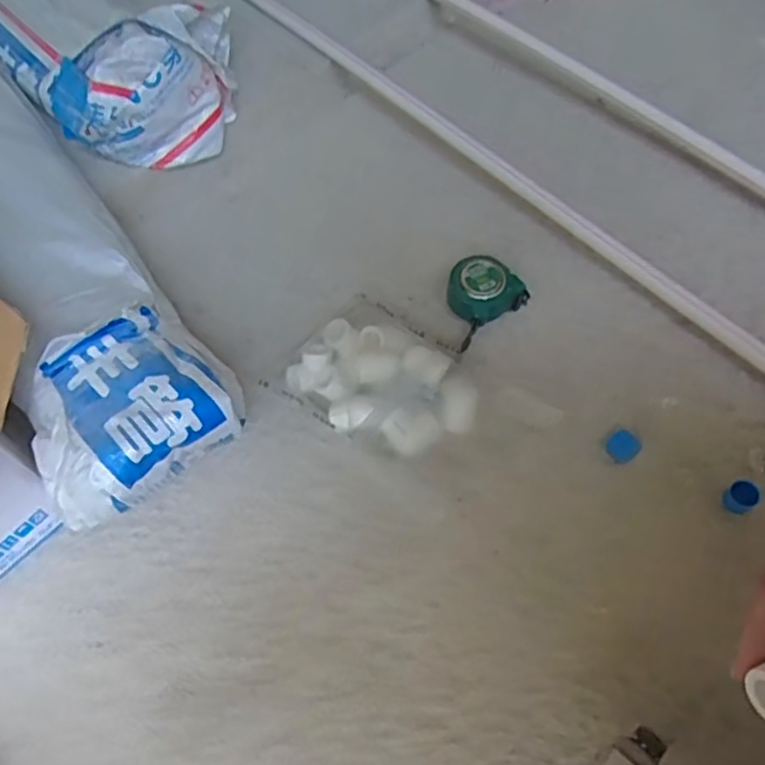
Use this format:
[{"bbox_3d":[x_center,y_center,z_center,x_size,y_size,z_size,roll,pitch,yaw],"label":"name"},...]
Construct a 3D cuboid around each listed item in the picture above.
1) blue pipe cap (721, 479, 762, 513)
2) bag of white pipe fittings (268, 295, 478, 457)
[{"bbox_3d":[0.290,0.092,0.563,0.027,0.018,0.023,-33,60,-14],"label":"blue pipe cap"},{"bbox_3d":[0.003,-0.001,0.647,0.174,0.036,0.129,33,67,24],"label":"bag of white pipe fittings"}]

